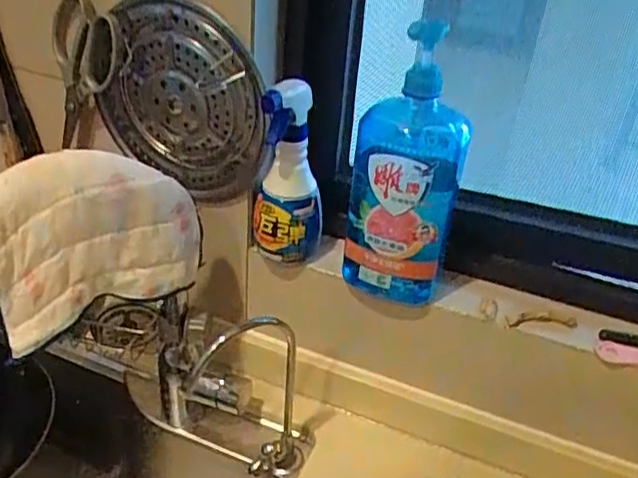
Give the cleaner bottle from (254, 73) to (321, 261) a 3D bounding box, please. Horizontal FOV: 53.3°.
[{"bbox_3d":[-0.035,-0.074,0.706,0.082,0.207,0.074,3,33,-3],"label":"cleaner bottle"}]

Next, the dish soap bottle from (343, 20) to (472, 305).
[{"bbox_3d":[0.084,-0.053,0.660,0.105,0.251,0.080,7,33,4],"label":"dish soap bottle"}]

